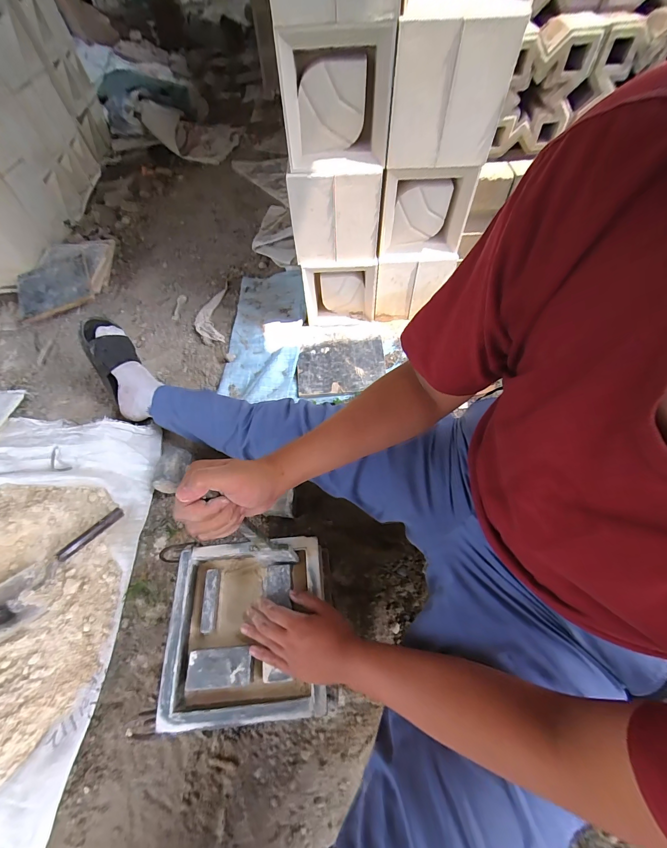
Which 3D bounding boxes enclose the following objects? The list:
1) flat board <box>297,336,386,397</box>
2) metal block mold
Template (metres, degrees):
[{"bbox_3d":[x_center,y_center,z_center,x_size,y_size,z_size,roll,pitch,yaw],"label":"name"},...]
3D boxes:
[{"bbox_3d":[0.023,-0.171,0.939,0.256,0.010,0.185,-8,58,-4],"label":"flat board"},{"bbox_3d":[-0.139,0.320,0.533,0.244,0.056,0.252,-6,58,-3],"label":"metal block mold"}]

